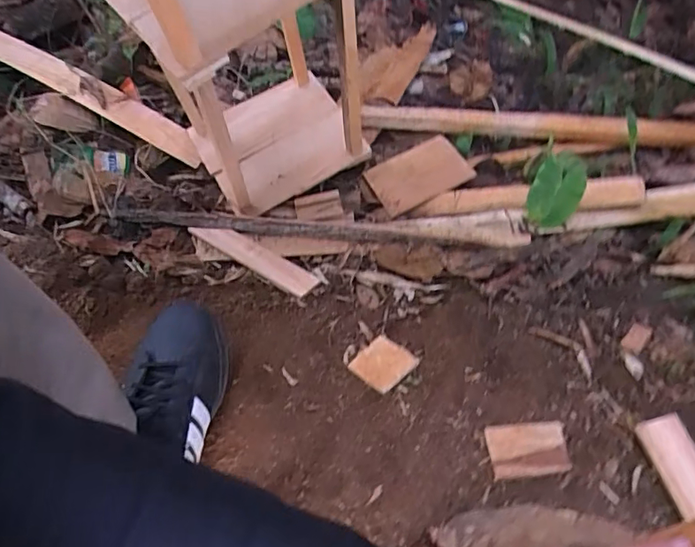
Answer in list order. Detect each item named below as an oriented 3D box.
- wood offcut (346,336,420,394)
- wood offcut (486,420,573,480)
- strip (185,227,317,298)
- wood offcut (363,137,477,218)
[{"bbox_3d":[0.038,0.098,0.592,0.056,0.004,0.064,-39,46,-25],"label":"wood offcut"},{"bbox_3d":[0.169,0.164,0.502,0.071,0.010,0.048,-5,61,1],"label":"wood offcut"},{"bbox_3d":[-0.136,-0.027,0.779,0.225,0.013,0.040,27,57,27],"label":"strip"},{"bbox_3d":[0.113,-0.157,0.849,0.152,0.011,0.097,-25,63,-10],"label":"wood offcut"}]

